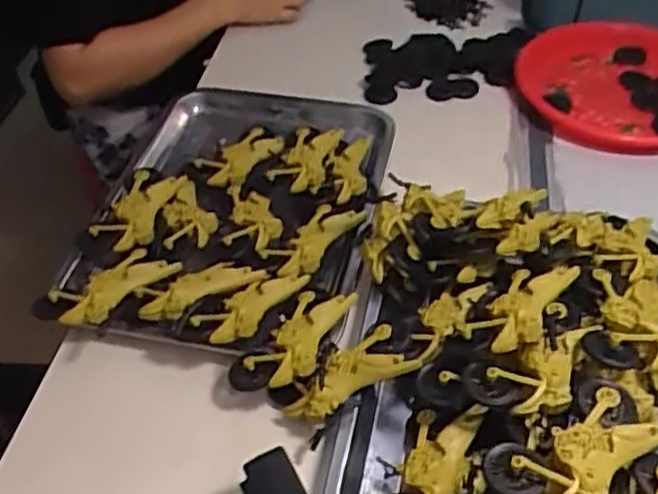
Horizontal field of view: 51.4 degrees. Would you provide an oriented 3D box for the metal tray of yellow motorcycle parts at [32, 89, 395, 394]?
[{"bbox_3d":[-0.086,-0.036,0.672,0.259,0.054,0.377,9,47,10],"label":"metal tray of yellow motorcycle parts"}]

